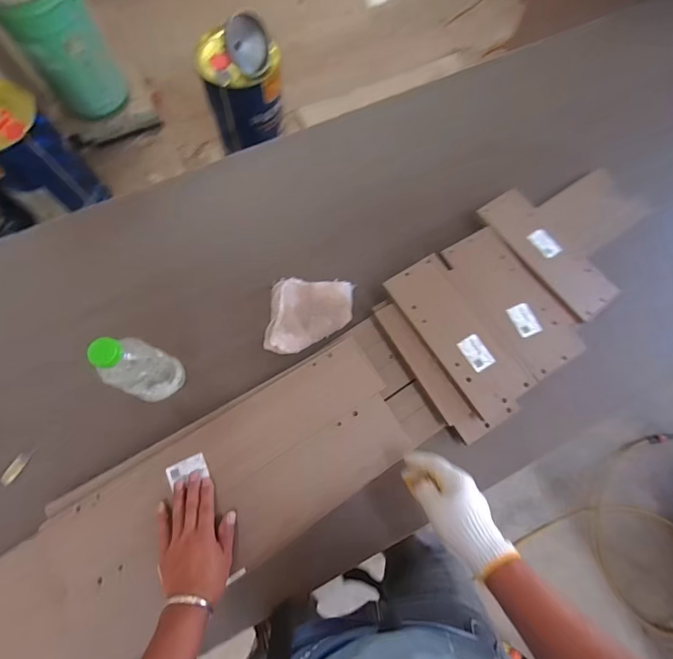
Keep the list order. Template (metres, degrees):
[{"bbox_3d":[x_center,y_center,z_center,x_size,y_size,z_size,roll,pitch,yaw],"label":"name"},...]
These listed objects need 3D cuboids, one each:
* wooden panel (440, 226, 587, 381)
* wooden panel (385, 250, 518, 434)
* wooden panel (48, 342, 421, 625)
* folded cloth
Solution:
[{"bbox_3d":[0.333,-0.059,0.759,0.139,0.023,0.295,-33,77,-11],"label":"wooden panel"},{"bbox_3d":[0.225,0.012,0.720,0.124,0.026,0.316,-29,76,-10],"label":"wooden panel"},{"bbox_3d":[-0.146,0.245,0.625,0.548,0.033,0.214,-31,81,-11],"label":"wooden panel"},{"bbox_3d":[-0.052,-0.026,0.760,0.158,0.030,0.152,6,73,0],"label":"folded cloth"}]

